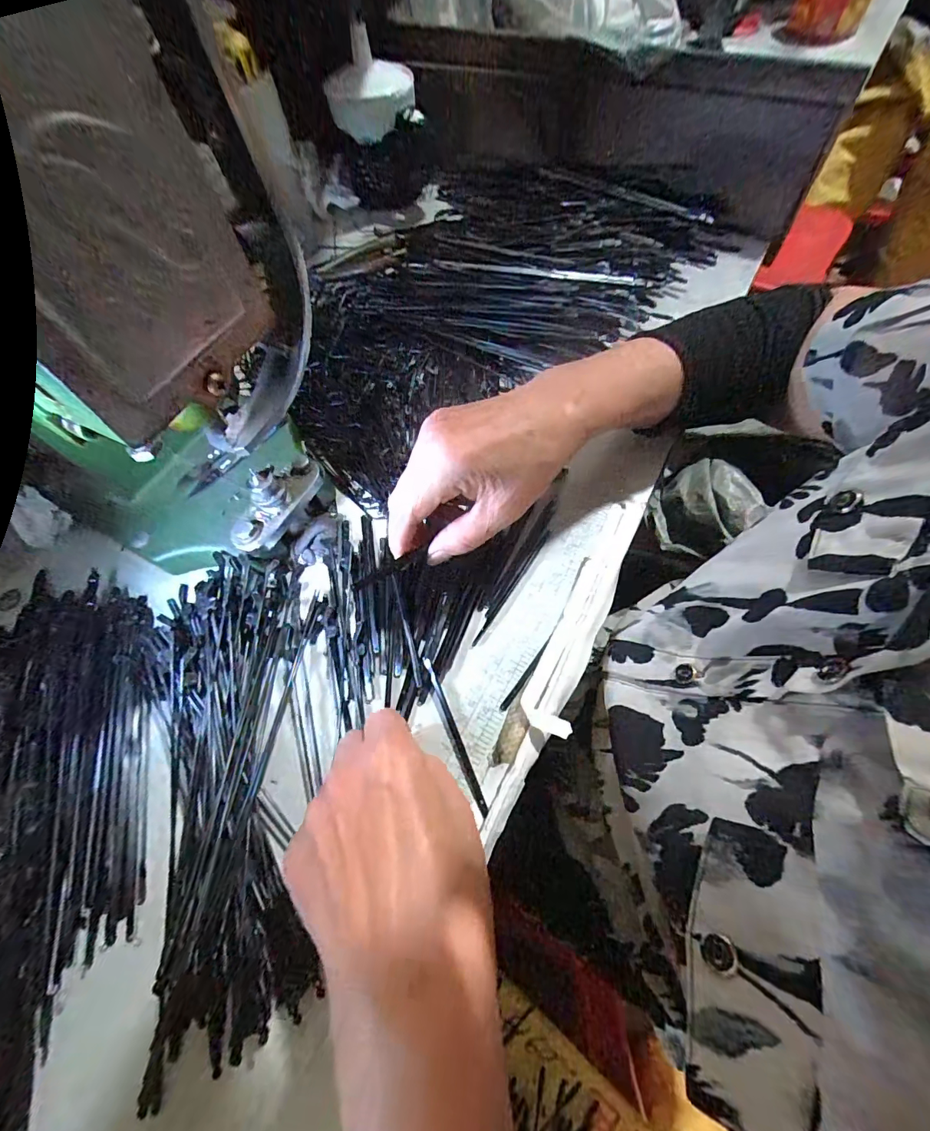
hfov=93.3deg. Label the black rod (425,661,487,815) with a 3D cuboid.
[{"bbox_3d":[-0.008,0.099,0.260,0.008,0.004,0.091,-22,68,-7],"label":"black rod"}]

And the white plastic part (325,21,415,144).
[{"bbox_3d":[-0.087,-0.442,0.406,0.082,0.062,0.043,-15,64,-3],"label":"white plastic part"}]

